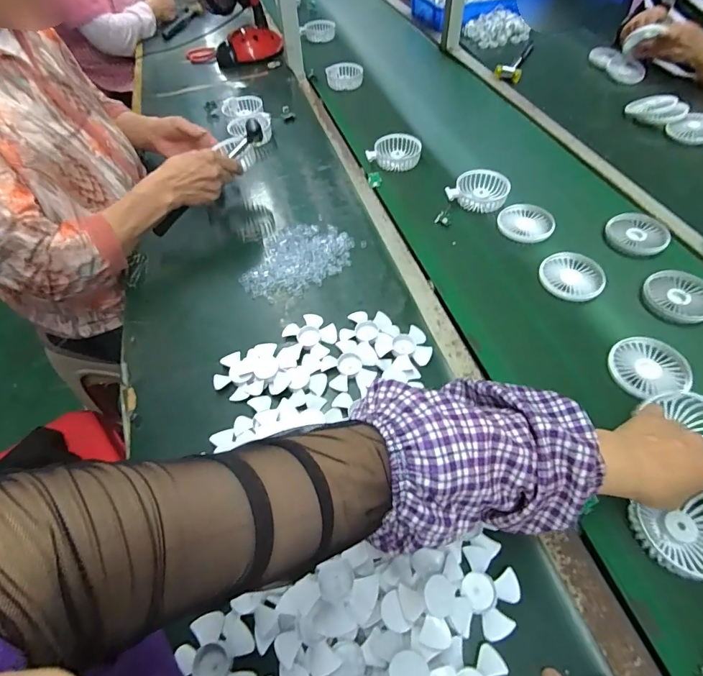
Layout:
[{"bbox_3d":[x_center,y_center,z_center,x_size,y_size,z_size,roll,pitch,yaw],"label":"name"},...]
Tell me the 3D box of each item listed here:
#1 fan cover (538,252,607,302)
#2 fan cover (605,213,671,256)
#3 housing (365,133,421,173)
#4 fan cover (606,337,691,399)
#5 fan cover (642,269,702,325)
[{"bbox_3d":[0.325,-0.092,0.594,0.093,0.013,0.087,-38,61,-25],"label":"fan cover"},{"bbox_3d":[0.455,-0.169,0.643,0.085,0.013,0.096,29,58,21],"label":"fan cover"},{"bbox_3d":[0.087,-0.364,0.788,0.091,0.026,0.084,21,55,16],"label":"housing"},{"bbox_3d":[0.363,0.034,0.497,0.088,0.011,0.080,-7,53,-5],"label":"fan cover"},{"bbox_3d":[0.459,-0.059,0.565,0.085,0.016,0.089,27,57,19],"label":"fan cover"}]

